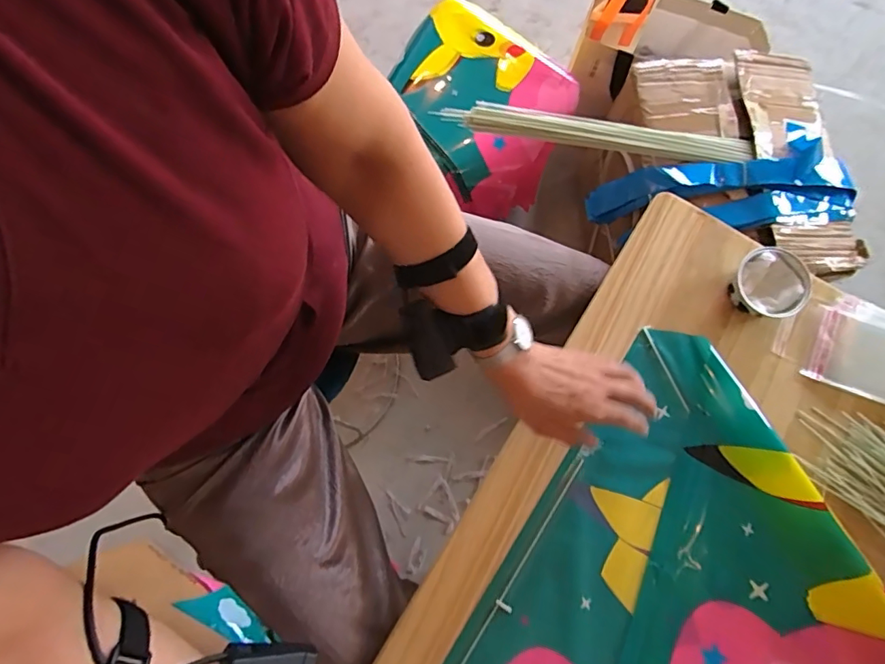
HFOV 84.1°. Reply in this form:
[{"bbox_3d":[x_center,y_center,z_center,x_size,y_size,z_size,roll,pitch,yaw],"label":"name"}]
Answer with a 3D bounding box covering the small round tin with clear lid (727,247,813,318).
[{"bbox_3d":[0.376,-0.056,0.568,0.078,0.038,0.083,43,81,8],"label":"small round tin with clear lid"}]

